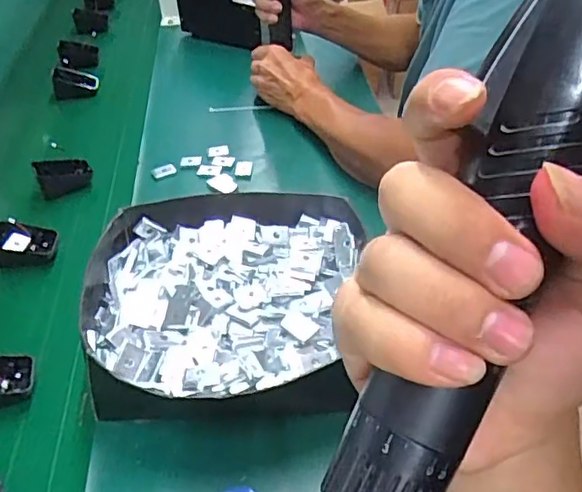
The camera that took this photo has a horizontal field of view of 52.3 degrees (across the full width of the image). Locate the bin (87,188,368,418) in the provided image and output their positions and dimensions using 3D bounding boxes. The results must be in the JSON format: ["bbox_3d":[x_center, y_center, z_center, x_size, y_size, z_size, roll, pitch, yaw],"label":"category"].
[{"bbox_3d":[-0.063,0.051,0.530,0.233,0.075,0.229,0,42,0],"label":"bin"}]

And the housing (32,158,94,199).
[{"bbox_3d":[-0.288,-0.091,0.753,0.064,0.032,0.048,-19,46,-19],"label":"housing"}]

